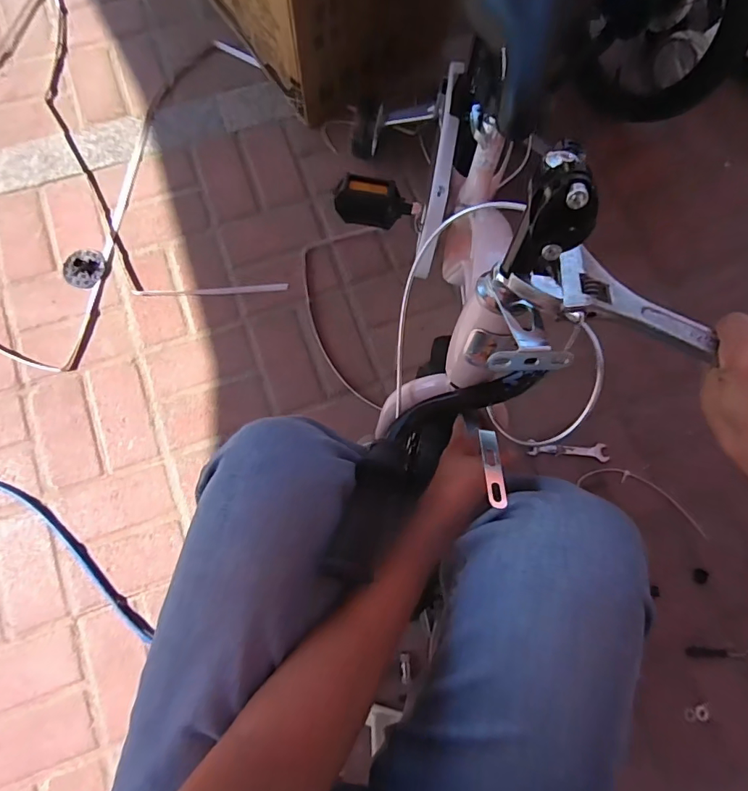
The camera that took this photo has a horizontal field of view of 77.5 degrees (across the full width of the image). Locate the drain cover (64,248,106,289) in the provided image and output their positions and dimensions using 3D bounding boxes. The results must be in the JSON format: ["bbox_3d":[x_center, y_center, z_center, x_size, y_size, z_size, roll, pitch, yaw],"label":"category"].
[{"bbox_3d":[-0.546,-0.239,0.880,0.077,0.019,0.076,12,78,-1],"label":"drain cover"}]

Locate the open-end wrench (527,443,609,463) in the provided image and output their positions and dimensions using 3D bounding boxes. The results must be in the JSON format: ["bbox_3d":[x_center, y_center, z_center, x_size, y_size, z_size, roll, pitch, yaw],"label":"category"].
[{"bbox_3d":[0.355,0.100,0.852,0.148,0.014,0.031,4,78,-2],"label":"open-end wrench"}]

